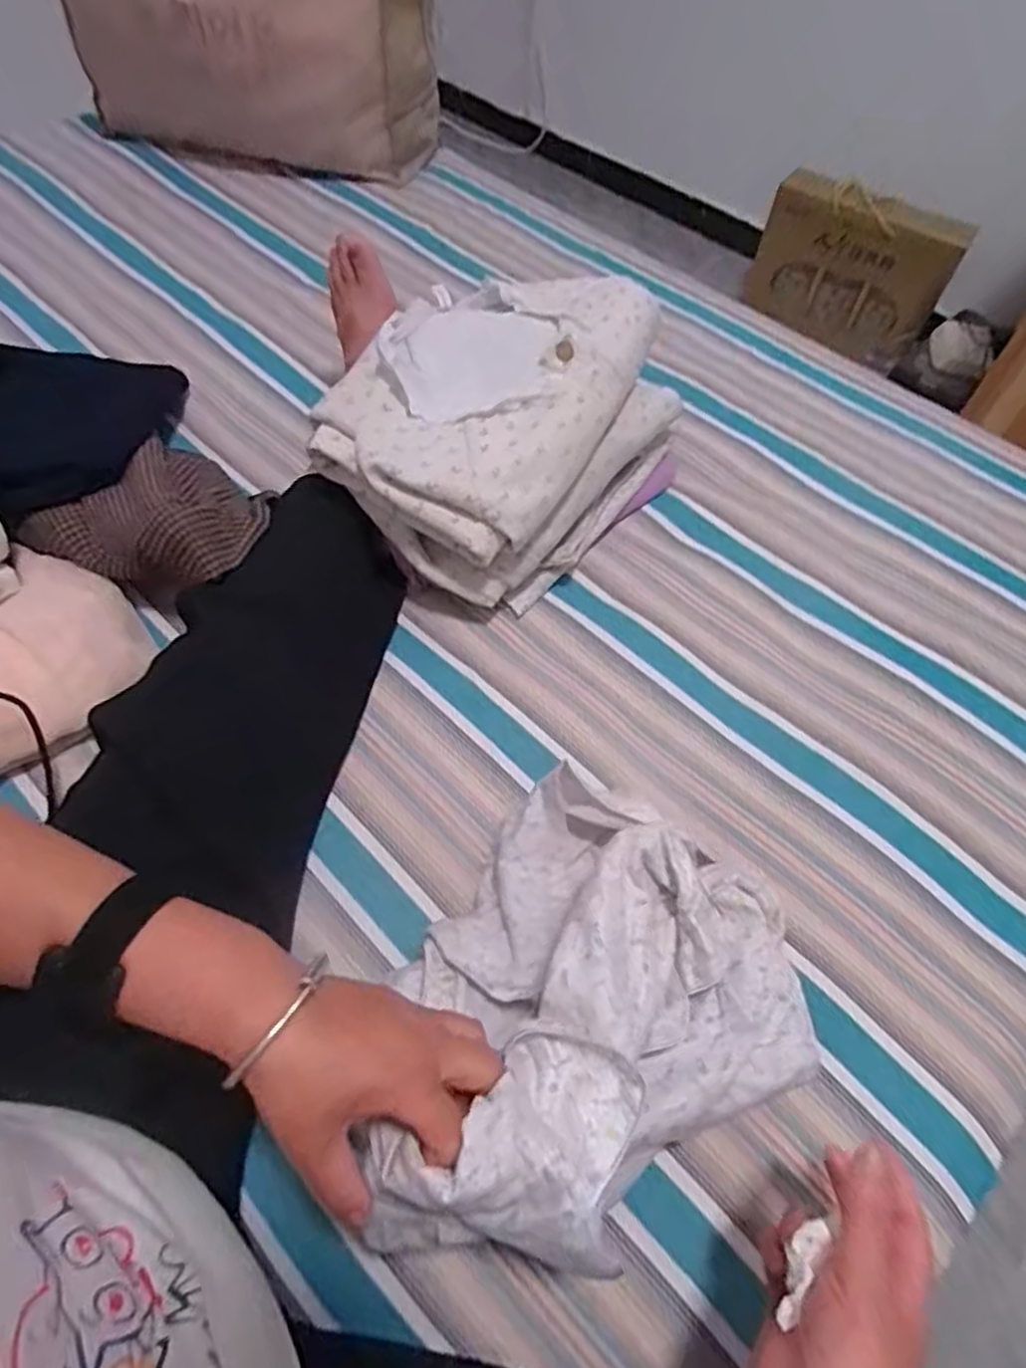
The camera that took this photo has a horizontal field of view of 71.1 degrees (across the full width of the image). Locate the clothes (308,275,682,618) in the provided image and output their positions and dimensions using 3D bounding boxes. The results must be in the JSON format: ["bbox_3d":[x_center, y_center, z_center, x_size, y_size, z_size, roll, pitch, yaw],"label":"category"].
[{"bbox_3d":[0.002,-0.259,0.732,0.249,0.171,0.361,38,63,19],"label":"clothes"}]

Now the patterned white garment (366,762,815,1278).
[{"bbox_3d":[0.047,0.201,0.420,0.229,0.112,0.275,32,61,16],"label":"patterned white garment"}]

